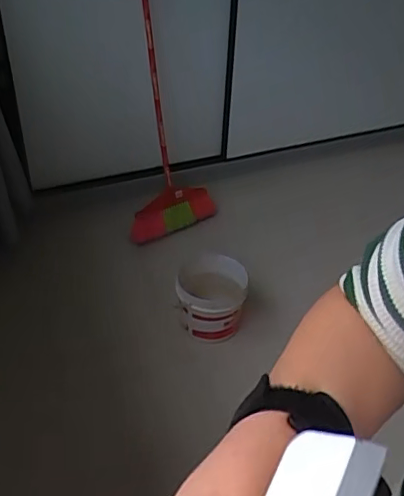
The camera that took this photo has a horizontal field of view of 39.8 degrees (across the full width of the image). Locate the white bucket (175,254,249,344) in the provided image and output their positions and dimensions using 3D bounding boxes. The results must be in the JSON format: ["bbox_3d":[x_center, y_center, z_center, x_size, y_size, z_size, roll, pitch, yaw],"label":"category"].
[{"bbox_3d":[0.027,0.155,1.765,0.215,0.192,0.243,2,39,-1],"label":"white bucket"}]

